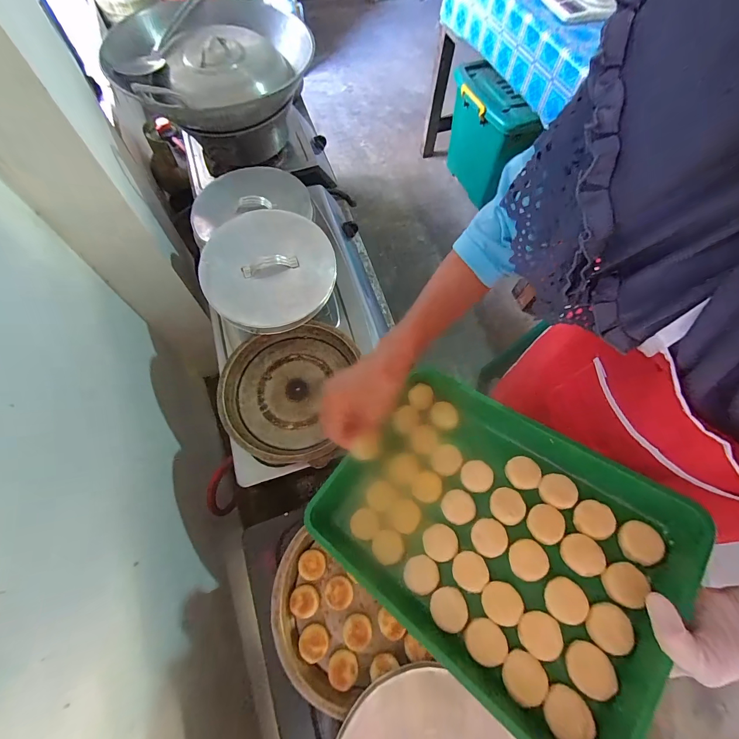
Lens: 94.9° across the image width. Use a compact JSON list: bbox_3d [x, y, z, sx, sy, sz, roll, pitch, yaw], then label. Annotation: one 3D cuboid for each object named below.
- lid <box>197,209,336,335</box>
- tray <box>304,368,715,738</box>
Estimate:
[{"bbox_3d":[-0.196,-0.196,0.657,0.233,0.048,0.249,0,70,-1],"label":"lid"},{"bbox_3d":[0.133,0.175,0.393,0.355,0.056,0.272,29,72,29],"label":"tray"}]

